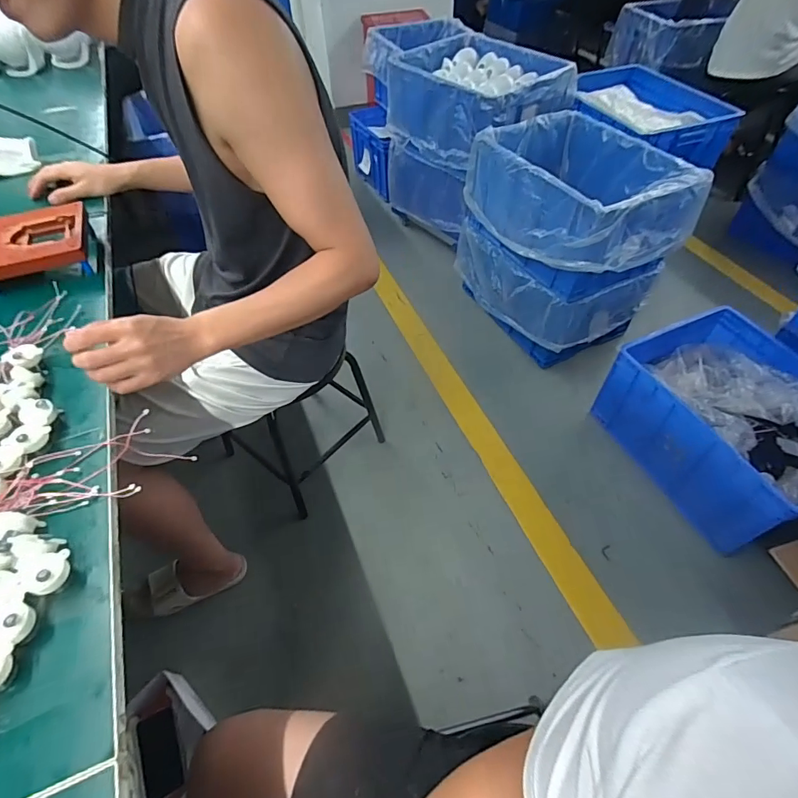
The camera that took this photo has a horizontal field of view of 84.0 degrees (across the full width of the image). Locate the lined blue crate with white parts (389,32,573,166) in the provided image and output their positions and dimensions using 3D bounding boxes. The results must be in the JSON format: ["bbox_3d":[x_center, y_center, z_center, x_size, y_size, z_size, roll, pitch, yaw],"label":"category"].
[{"bbox_3d":[0.245,-0.979,1.461,0.390,0.243,0.508,-27,56,-23],"label":"lined blue crate with white parts"}]

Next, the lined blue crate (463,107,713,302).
[{"bbox_3d":[0.505,-0.554,1.254,0.379,0.294,0.527,-24,55,-21],"label":"lined blue crate"}]

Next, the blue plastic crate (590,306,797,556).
[{"bbox_3d":[0.860,0.065,1.166,0.378,0.297,0.508,-19,53,-17],"label":"blue plastic crate"}]

